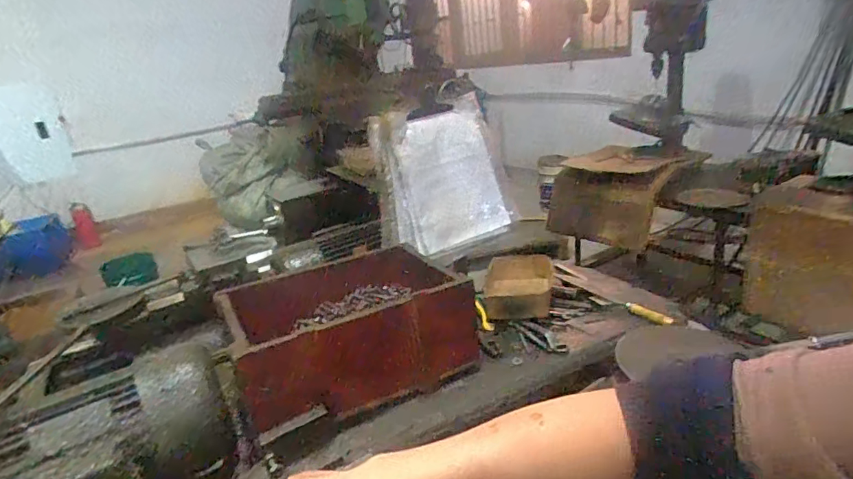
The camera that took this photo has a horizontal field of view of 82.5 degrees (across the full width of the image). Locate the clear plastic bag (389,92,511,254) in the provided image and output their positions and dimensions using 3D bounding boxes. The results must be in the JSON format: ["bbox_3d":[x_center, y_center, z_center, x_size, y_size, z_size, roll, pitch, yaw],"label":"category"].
[{"bbox_3d":[0.046,-0.147,1.076,0.281,0.312,0.026,-13,3,-26],"label":"clear plastic bag"}]

